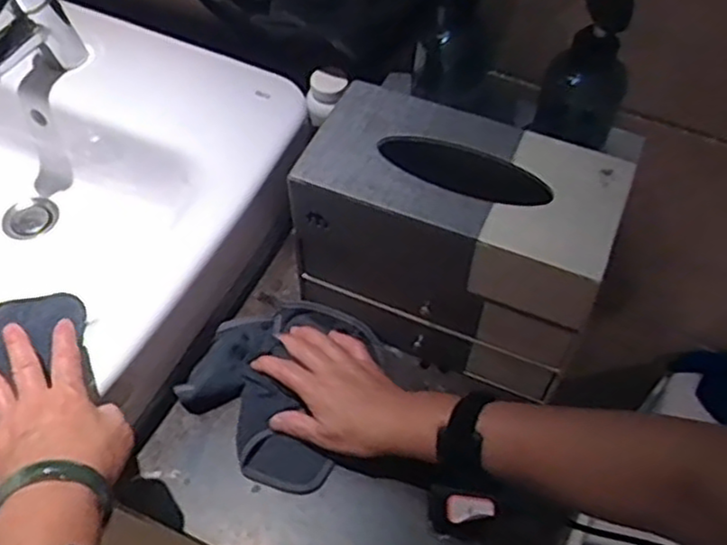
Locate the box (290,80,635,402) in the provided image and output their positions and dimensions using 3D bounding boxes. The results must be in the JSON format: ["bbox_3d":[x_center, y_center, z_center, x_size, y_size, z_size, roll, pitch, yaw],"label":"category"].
[{"bbox_3d":[0.076,-0.025,0.626,0.242,0.194,0.119,20,57,13],"label":"box"}]

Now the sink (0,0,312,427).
[{"bbox_3d":[-0.375,-0.066,0.782,0.524,0.218,0.438,21,57,13],"label":"sink"}]

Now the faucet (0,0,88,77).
[{"bbox_3d":[-0.339,-0.233,0.708,0.044,0.111,0.122,28,59,17],"label":"faucet"}]

